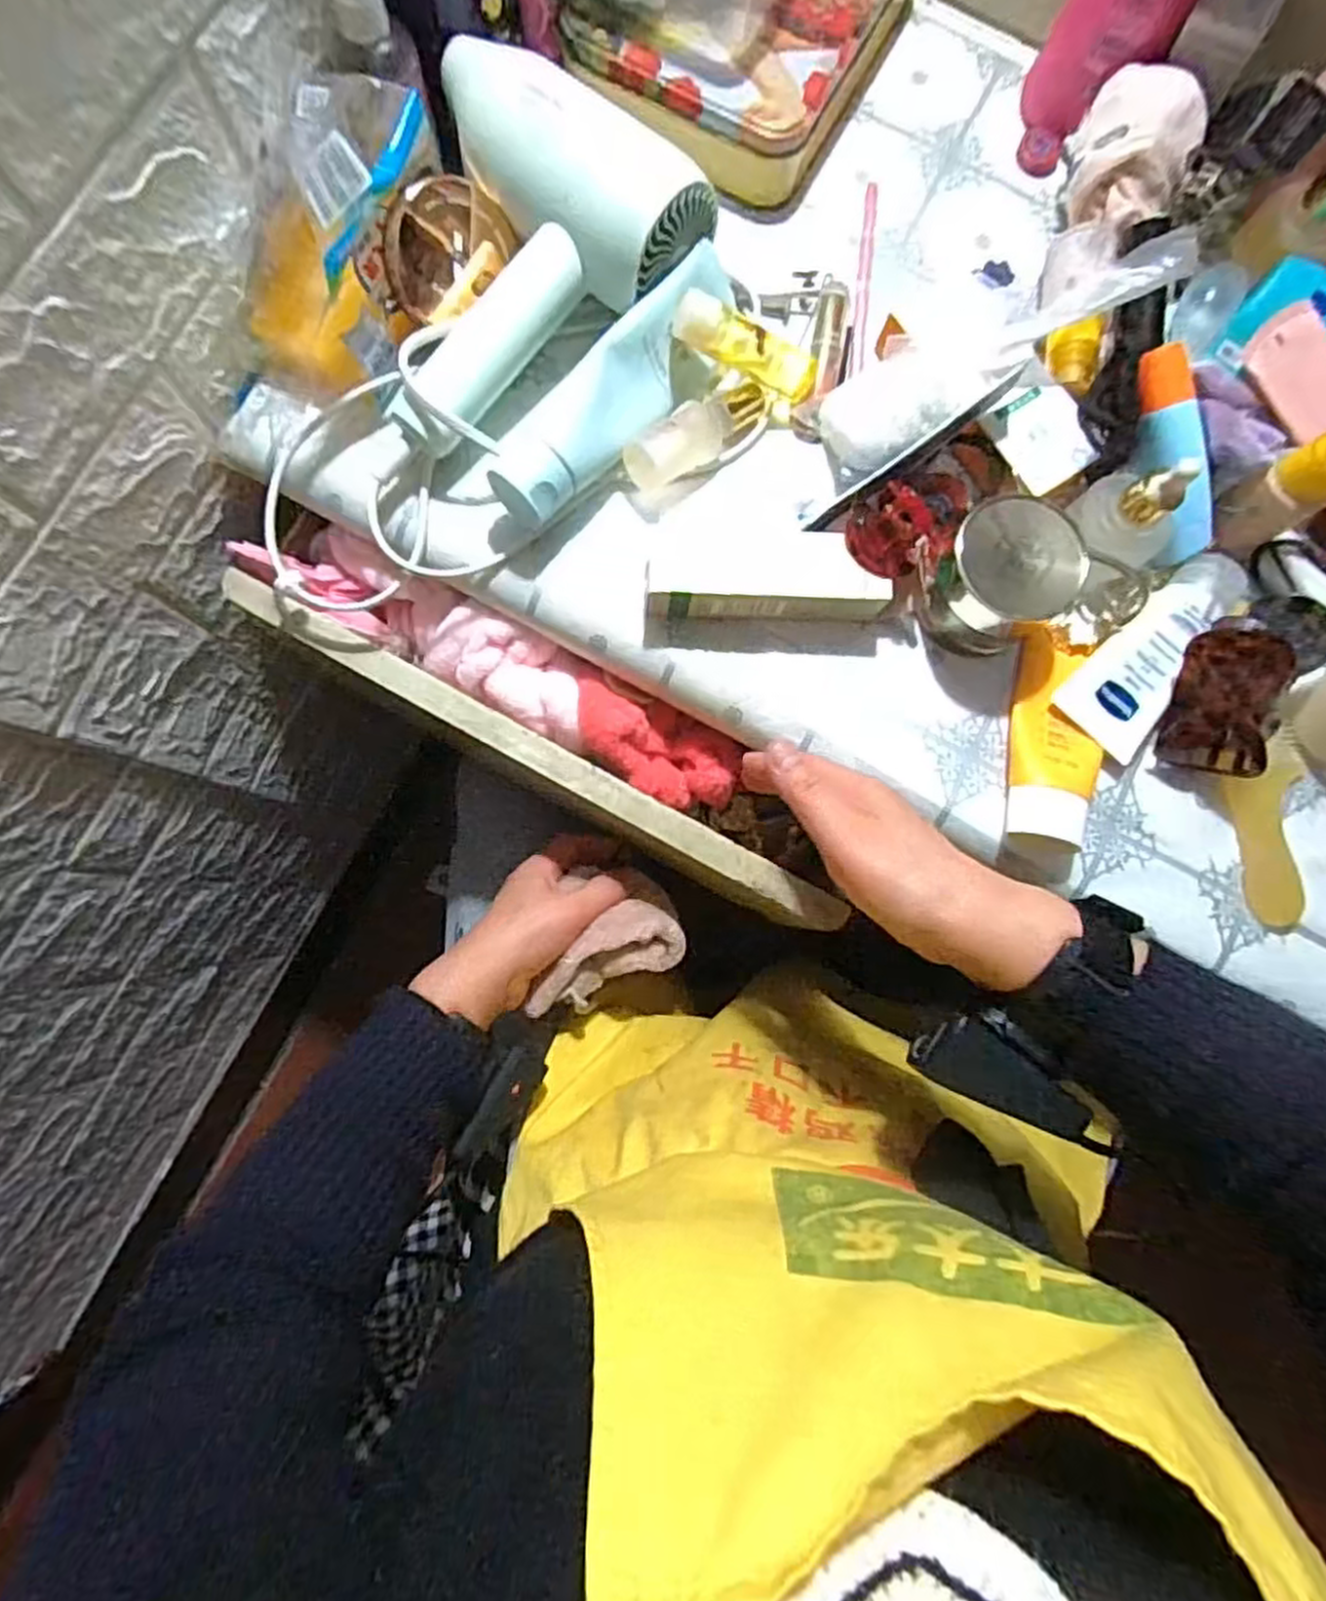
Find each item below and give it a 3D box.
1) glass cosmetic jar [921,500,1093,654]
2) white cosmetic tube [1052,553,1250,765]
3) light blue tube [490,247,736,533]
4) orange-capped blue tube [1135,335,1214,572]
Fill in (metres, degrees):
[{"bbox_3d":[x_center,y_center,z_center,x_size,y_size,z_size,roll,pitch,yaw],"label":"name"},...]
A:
[{"bbox_3d":[0.174,-0.116,0.400,0.067,0.052,0.061,0,82,-3],"label":"glass cosmetic jar"},{"bbox_3d":[0.266,-0.080,0.410,0.049,0.031,0.115,42,82,3],"label":"white cosmetic tube"},{"bbox_3d":[-0.021,-0.216,0.410,0.040,0.050,0.174,41,82,3],"label":"light blue tube"},{"bbox_3d":[0.267,-0.181,0.403,0.028,0.021,0.107,-17,101,-5],"label":"orange-capped blue tube"}]

